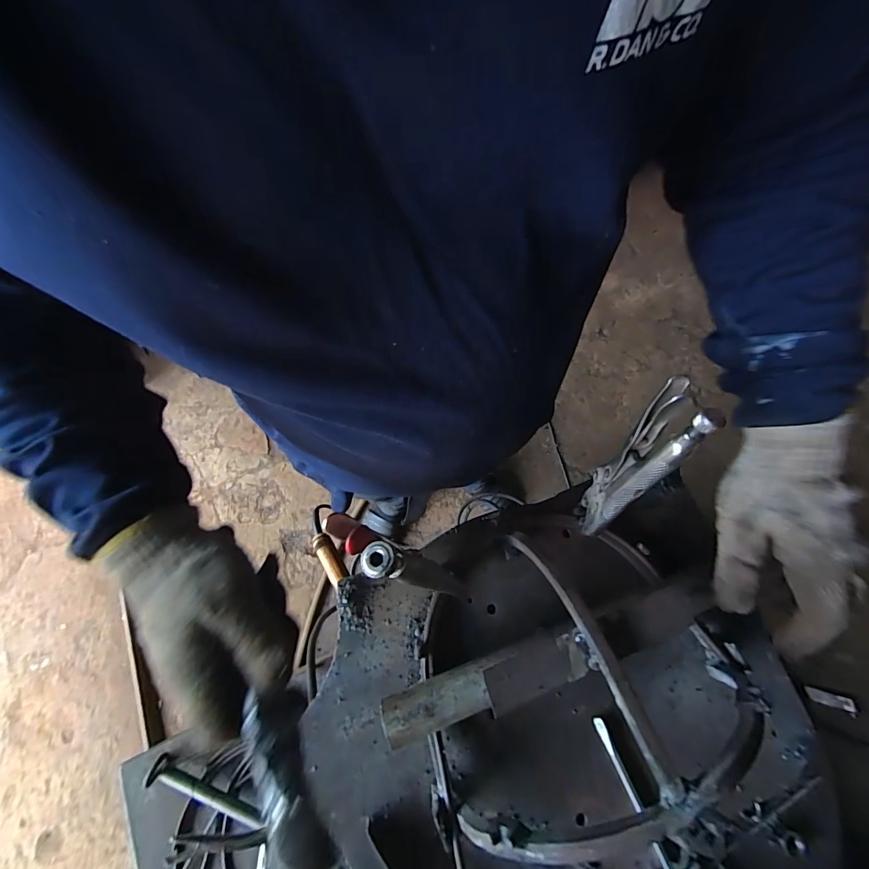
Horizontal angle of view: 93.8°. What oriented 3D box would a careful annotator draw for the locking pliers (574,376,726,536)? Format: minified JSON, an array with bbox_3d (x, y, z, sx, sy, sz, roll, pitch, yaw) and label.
[{"bbox_3d":[0.141,0.026,0.287,0.022,0.172,0.049,8,53,-1],"label":"locking pliers"}]

